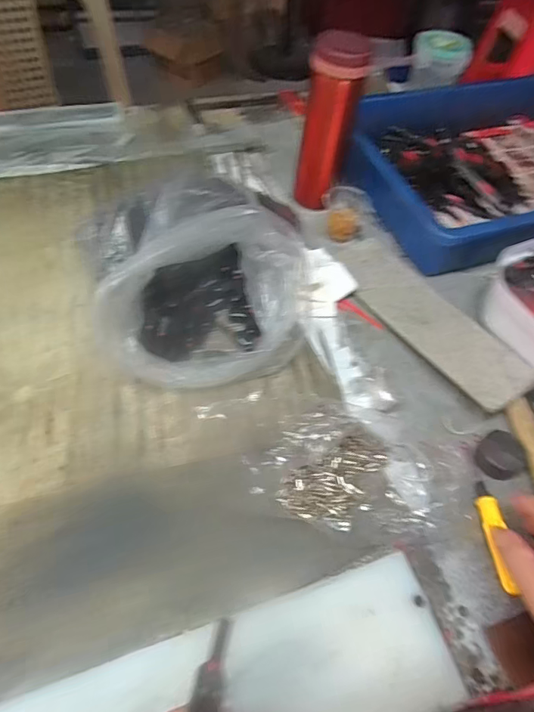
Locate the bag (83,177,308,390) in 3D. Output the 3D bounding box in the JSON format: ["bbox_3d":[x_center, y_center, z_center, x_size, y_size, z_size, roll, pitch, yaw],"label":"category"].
[{"bbox_3d":[-0.064,-0.077,0.451,0.193,0.091,0.206,-13,57,-14],"label":"bag"}]

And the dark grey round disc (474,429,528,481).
[{"bbox_3d":[0.201,0.084,0.395,0.042,0.011,0.037,-34,64,-25],"label":"dark grey round disc"}]

